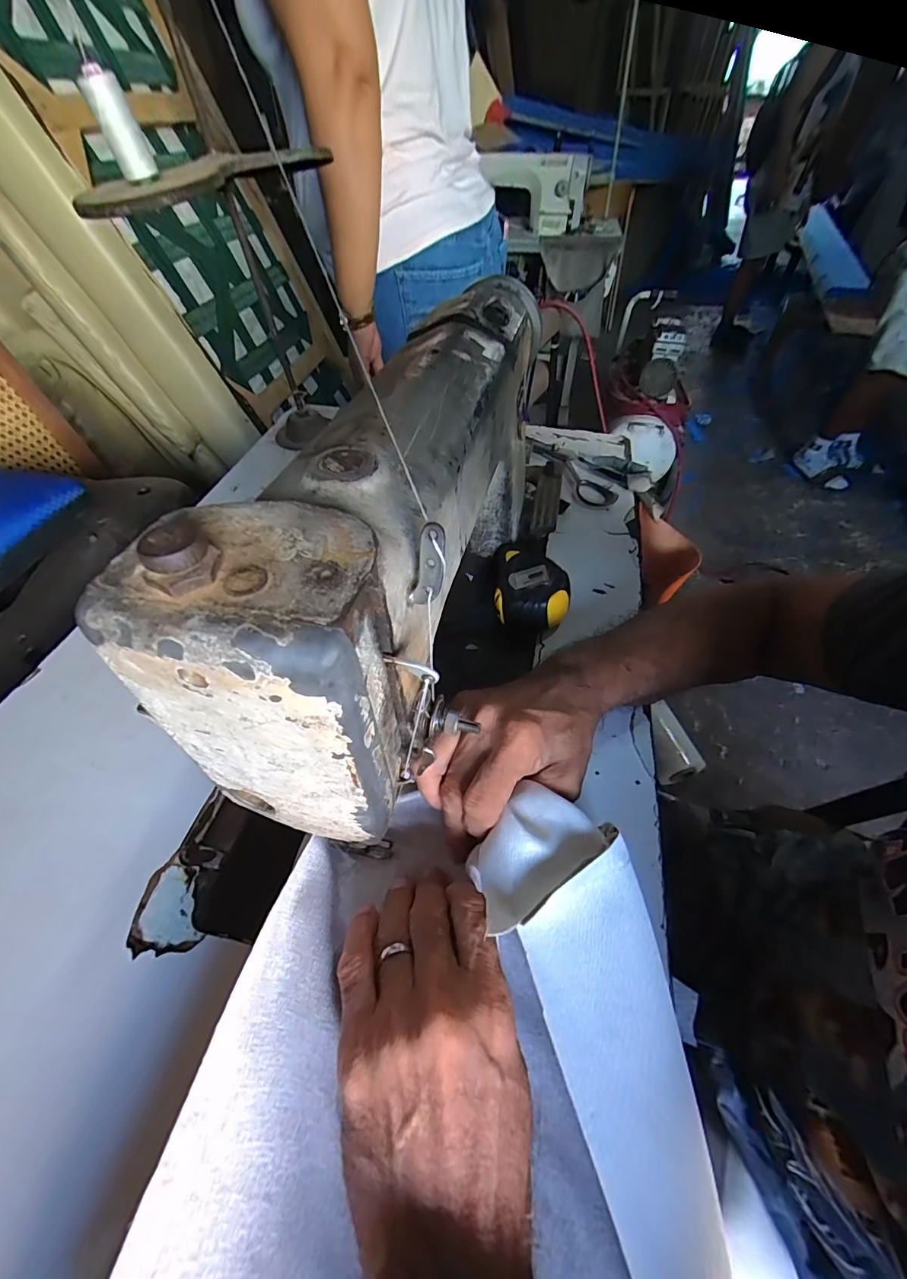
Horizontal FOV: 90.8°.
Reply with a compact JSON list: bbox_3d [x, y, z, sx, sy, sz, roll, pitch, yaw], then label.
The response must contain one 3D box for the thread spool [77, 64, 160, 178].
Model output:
[{"bbox_3d":[-0.270,-0.416,0.362,0.028,0.059,0.029,-2,49,2],"label":"thread spool"}]

